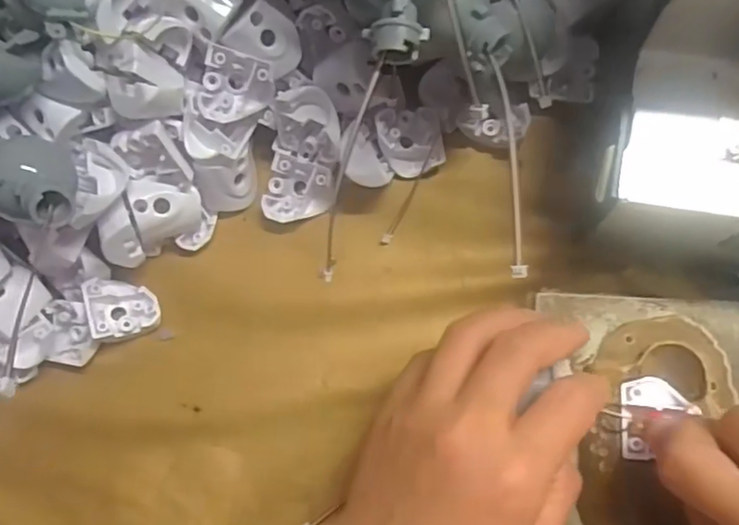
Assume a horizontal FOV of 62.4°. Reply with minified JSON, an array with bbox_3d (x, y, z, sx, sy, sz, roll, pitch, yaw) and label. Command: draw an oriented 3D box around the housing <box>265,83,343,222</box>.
[{"bbox_3d":[-0.031,-0.050,0.291,0.033,0.016,0.063,18,118,10],"label":"housing"}]

